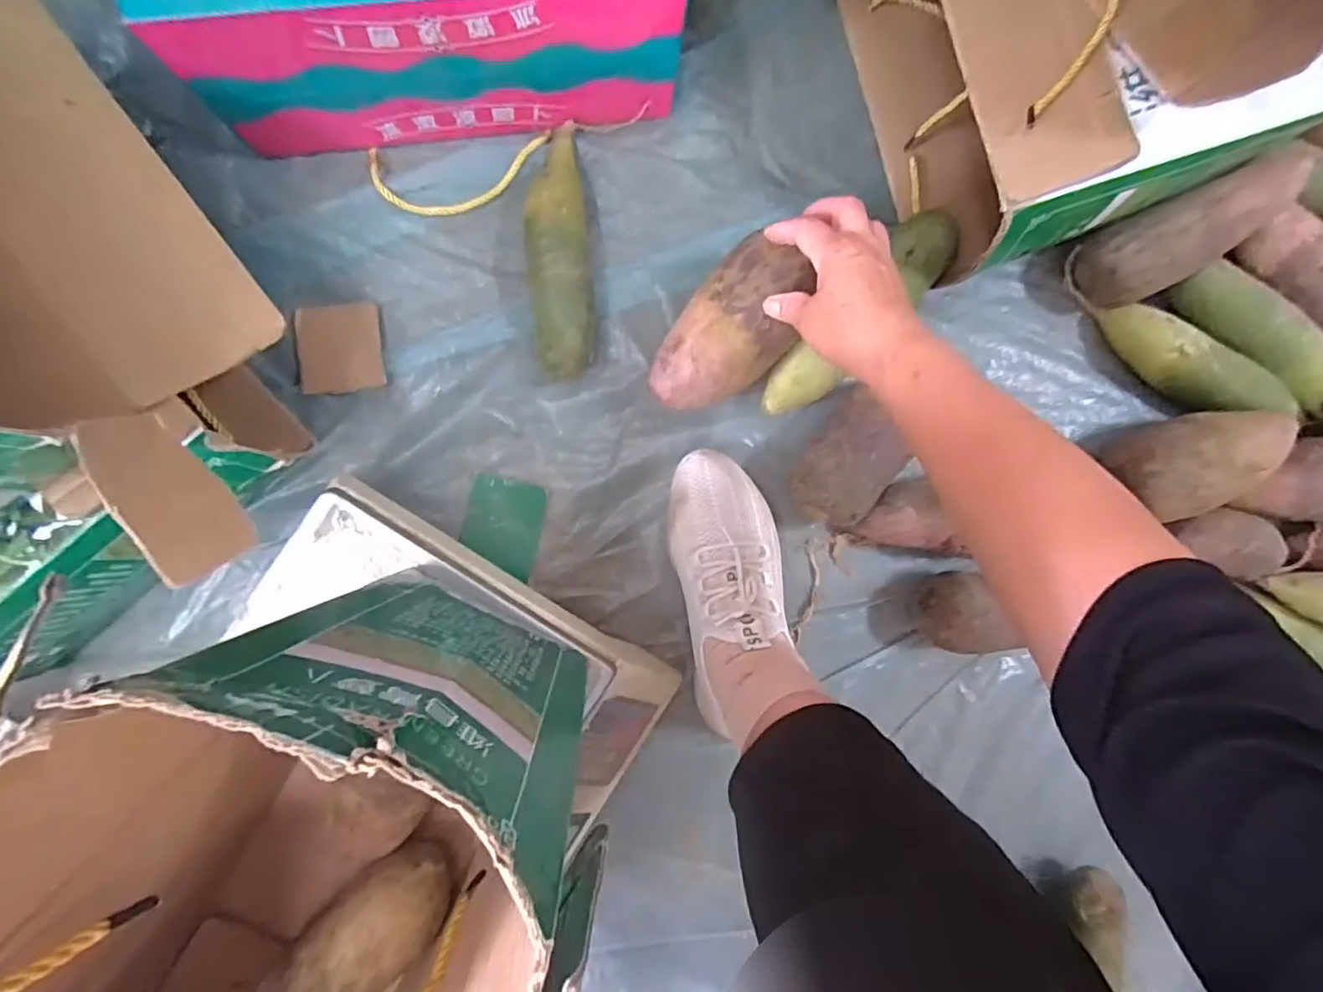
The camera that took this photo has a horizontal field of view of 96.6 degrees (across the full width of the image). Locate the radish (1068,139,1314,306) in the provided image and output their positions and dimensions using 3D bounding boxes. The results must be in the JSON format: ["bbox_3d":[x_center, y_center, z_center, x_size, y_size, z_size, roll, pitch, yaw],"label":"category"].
[{"bbox_3d":[0.442,-0.221,0.486,0.175,0.052,0.069,-29,94,17],"label":"radish"}]

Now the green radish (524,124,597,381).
[{"bbox_3d":[-0.082,-0.193,0.475,0.048,0.046,0.196,-6,91,-6],"label":"green radish"}]

